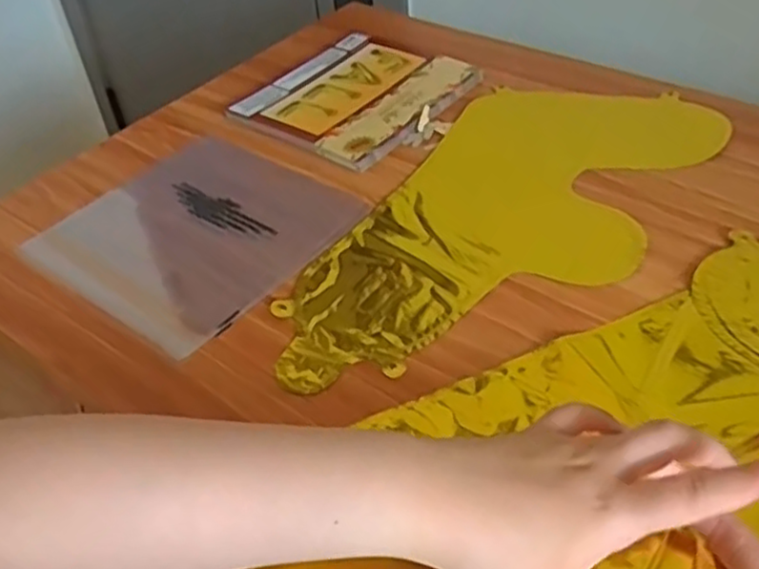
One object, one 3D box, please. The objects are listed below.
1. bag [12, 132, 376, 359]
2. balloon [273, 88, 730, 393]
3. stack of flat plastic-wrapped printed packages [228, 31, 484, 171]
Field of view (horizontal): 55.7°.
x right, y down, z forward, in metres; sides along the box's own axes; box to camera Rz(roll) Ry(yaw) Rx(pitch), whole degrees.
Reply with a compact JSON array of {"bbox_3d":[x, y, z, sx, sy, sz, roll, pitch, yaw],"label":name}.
[{"bbox_3d":[-0.144,-0.042,0.561,0.192,0.009,0.184,28,57,23],"label":"bag"},{"bbox_3d":[0.095,-0.054,0.543,0.192,0.008,0.407,26,52,28],"label":"balloon"},{"bbox_3d":[-0.020,-0.182,0.682,0.165,0.013,0.192,28,52,29],"label":"stack of flat plastic-wrapped printed packages"}]

